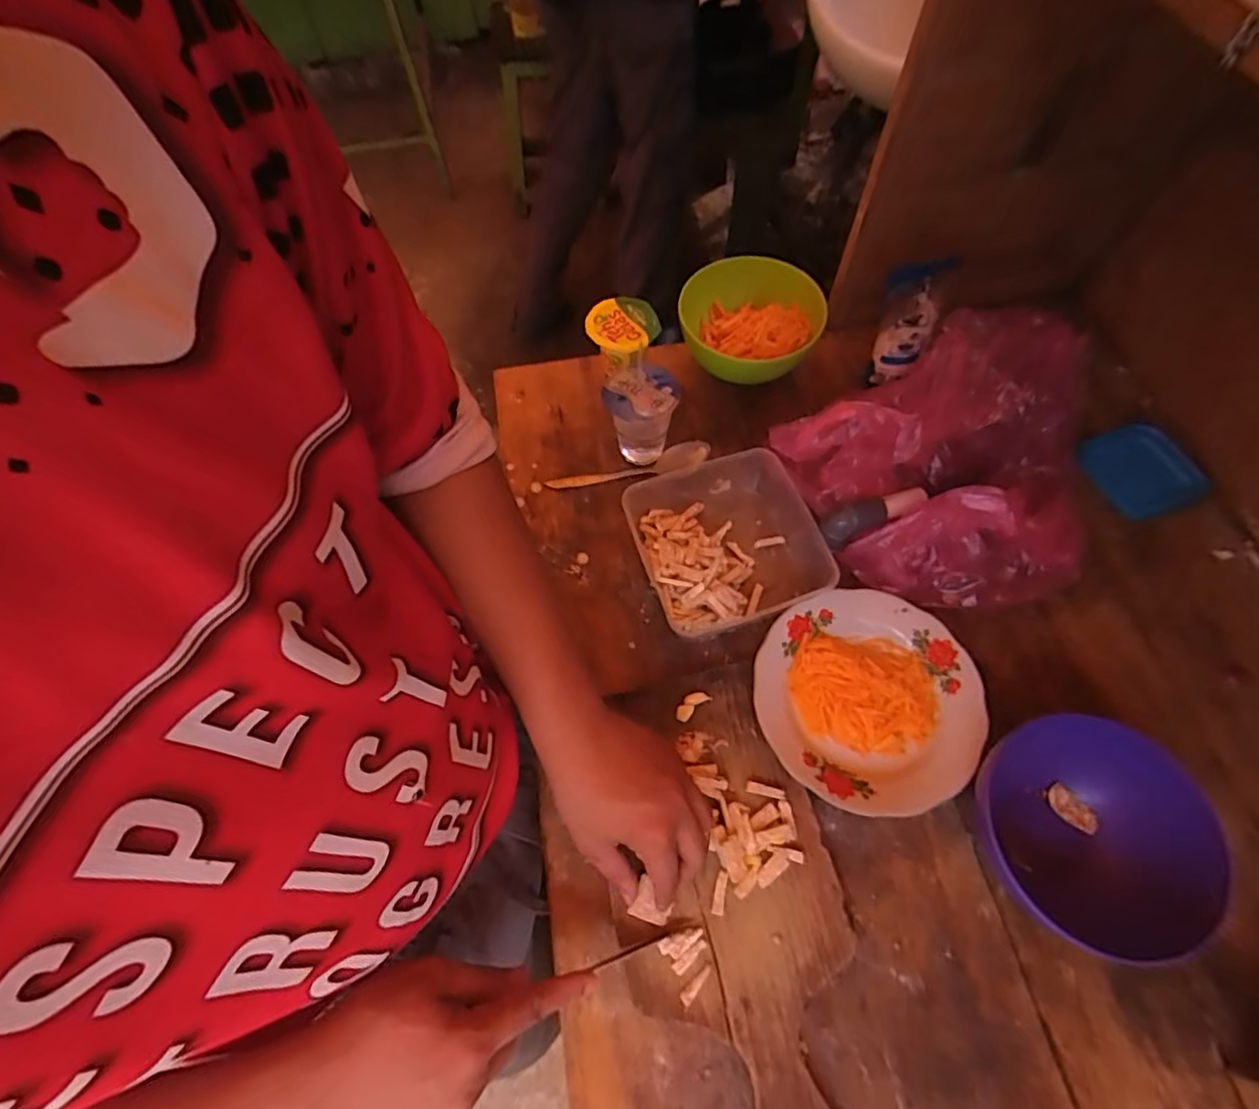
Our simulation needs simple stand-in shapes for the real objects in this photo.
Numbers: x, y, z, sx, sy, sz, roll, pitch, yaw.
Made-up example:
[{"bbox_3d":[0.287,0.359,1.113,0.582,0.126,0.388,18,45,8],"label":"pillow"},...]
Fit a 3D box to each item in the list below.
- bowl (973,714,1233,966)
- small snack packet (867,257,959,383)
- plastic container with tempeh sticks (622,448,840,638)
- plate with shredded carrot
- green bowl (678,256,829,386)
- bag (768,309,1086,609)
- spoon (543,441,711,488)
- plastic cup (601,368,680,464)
[{"bbox_3d":[0.337,0.202,0.441,0.130,0.064,0.155,-35,67,-14],"label":"bowl"},{"bbox_3d":[0.279,-0.232,0.621,0.051,0.124,0.036,14,38,10],"label":"small snack packet"},{"bbox_3d":[0.091,-0.019,0.574,0.166,0.047,0.167,-18,64,-6],"label":"plastic container with tempeh sticks"},{"bbox_3d":[0.195,0.120,0.506,0.172,0.027,0.174,-1,63,2],"label":"plate with shredded carrot"},{"bbox_3d":[0.128,-0.240,0.663,0.145,0.084,0.141,-1,62,1],"label":"green bowl"},{"bbox_3d":[0.303,-0.075,0.538,0.255,0.141,0.220,-30,66,-12],"label":"bag"},{"bbox_3d":[-0.002,-0.089,0.629,0.167,0.023,0.025,-12,63,-3],"label":"spoon"},{"bbox_3d":[0.012,-0.135,0.612,0.067,0.092,0.060,-8,62,-2],"label":"plastic cup"}]

